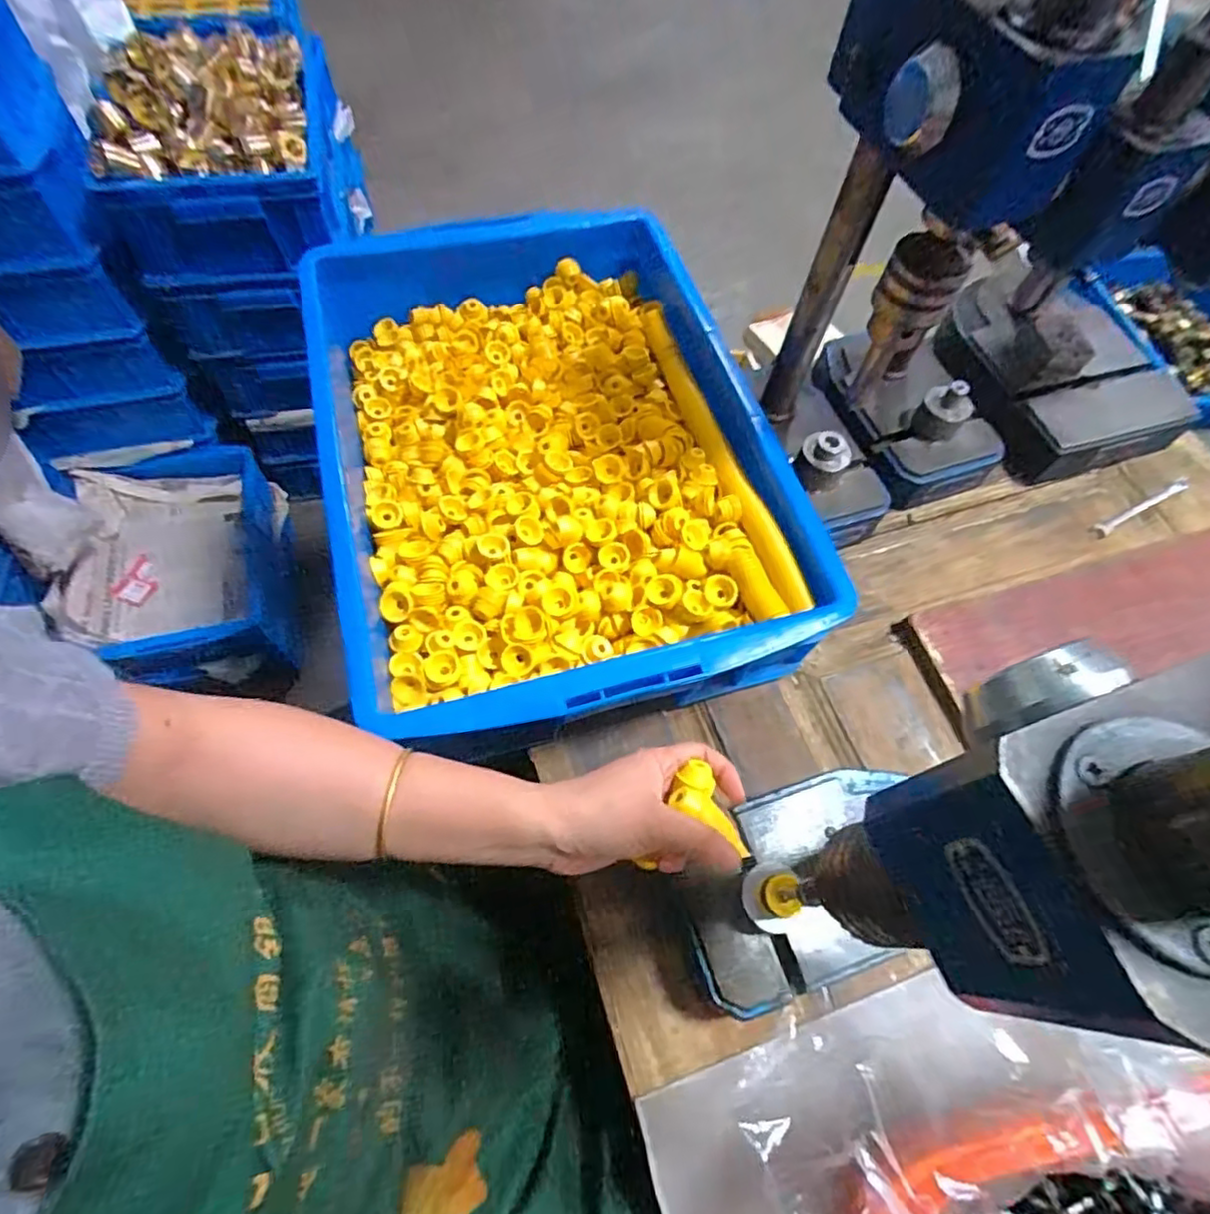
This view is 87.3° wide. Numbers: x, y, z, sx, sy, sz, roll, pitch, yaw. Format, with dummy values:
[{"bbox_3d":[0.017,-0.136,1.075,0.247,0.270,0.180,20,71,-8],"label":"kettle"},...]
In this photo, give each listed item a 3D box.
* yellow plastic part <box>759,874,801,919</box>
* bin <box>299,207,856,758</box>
[{"bbox_3d":[0.108,0.178,0.392,0.022,0.008,0.025,-2,64,-4],"label":"yellow plastic part"},{"bbox_3d":[-0.052,-0.135,0.562,0.362,0.106,0.505,-16,66,-11],"label":"bin"}]

